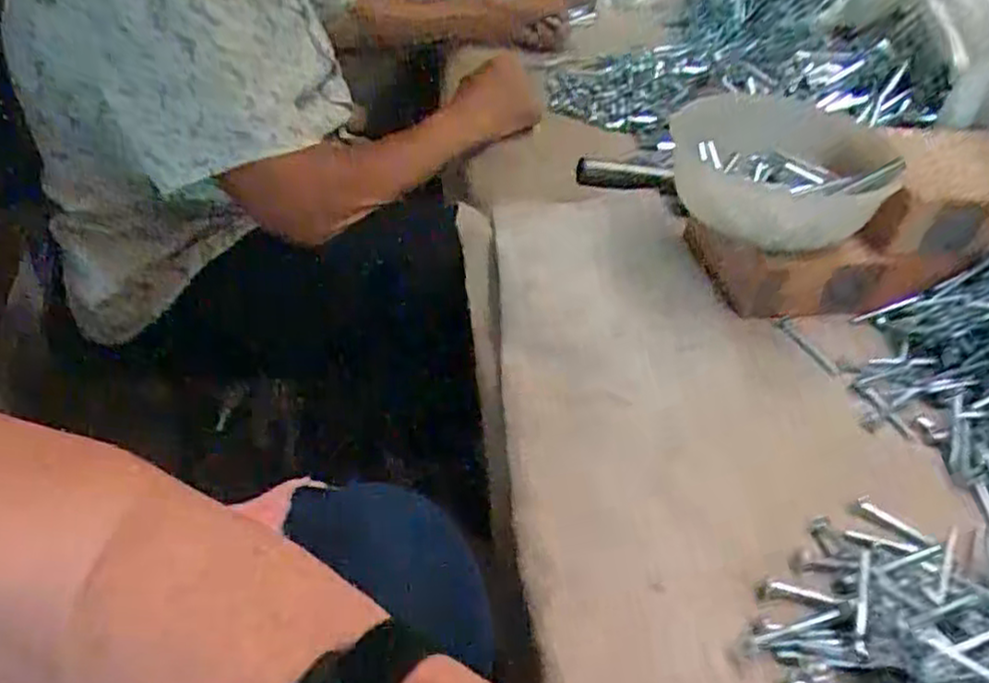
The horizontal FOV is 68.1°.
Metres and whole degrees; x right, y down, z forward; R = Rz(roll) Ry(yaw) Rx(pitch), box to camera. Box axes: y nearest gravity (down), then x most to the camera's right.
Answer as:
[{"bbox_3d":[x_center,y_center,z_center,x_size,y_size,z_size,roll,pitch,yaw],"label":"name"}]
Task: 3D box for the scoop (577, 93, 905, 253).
[{"bbox_3d":[0.181,-0.137,0.565,0.099,0.086,0.235,-18,44,-31],"label":"scoop"}]

